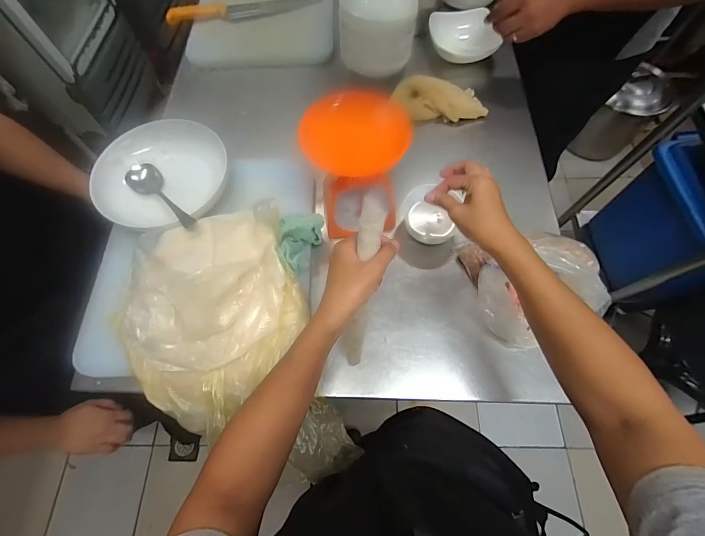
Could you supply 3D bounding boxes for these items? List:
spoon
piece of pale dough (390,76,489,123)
[{"bbox_3d":[-0.316,-0.119,0.551,0.194,0.044,0.053,40,73,16],"label":"spoon"},{"bbox_3d":[0.180,-0.349,0.679,0.185,0.052,0.081,-5,66,-1],"label":"piece of pale dough"}]

